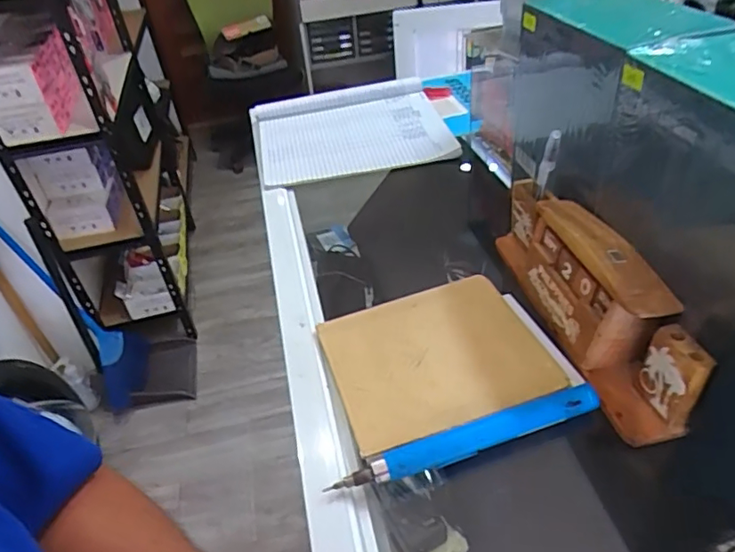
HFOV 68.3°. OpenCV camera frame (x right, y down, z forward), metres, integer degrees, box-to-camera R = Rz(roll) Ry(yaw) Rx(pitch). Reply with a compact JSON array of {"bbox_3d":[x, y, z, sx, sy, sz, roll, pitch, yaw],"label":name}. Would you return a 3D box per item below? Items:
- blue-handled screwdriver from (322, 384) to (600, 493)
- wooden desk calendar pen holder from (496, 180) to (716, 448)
[{"bbox_3d":[0.067,0.107,0.354,0.183,0.019,0.014,-15,39,-10],"label":"blue-handled screwdriver"},{"bbox_3d":[0.167,0.006,0.425,0.059,0.084,0.244,-9,39,-3],"label":"wooden desk calendar pen holder"}]

